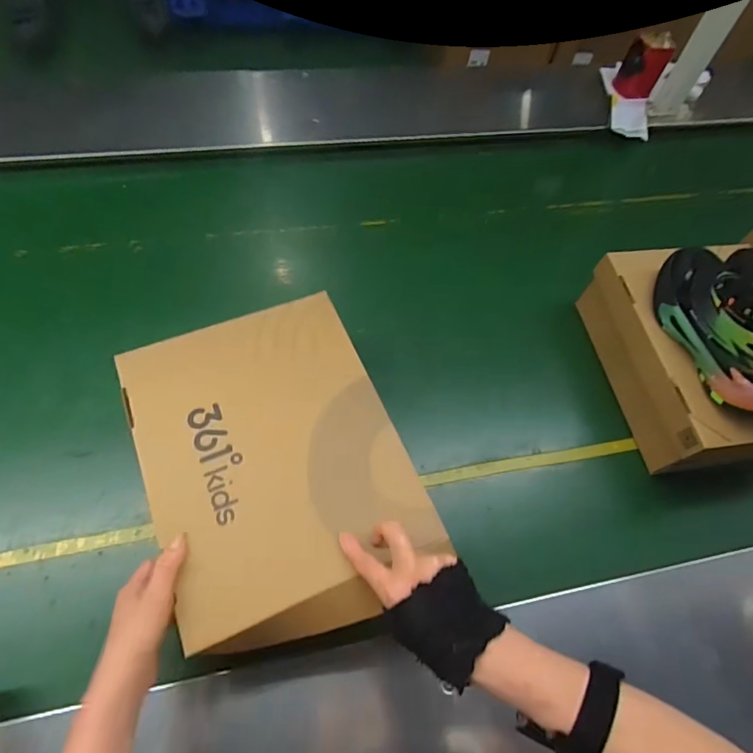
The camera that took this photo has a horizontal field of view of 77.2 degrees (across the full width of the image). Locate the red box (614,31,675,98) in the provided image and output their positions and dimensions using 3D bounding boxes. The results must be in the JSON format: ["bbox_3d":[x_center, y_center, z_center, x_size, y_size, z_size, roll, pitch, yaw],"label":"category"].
[{"bbox_3d":[0.567,-0.661,0.998,0.086,0.101,0.072,28,61,11],"label":"red box"}]

